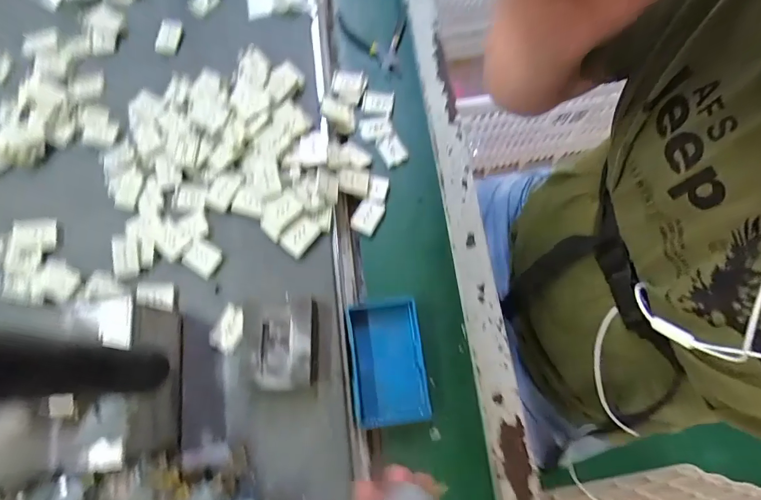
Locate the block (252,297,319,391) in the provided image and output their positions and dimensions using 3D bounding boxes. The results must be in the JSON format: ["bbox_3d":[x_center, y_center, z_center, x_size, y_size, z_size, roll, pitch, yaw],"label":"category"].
[{"bbox_3d":[-0.091,0.090,0.386,0.064,0.039,0.080,-3,72,1],"label":"block"}]

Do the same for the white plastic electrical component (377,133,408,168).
[{"bbox_3d":[0.013,-0.121,0.484,0.028,0.006,0.041,-25,73,-5],"label":"white plastic electrical component"}]

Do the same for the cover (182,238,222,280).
[{"bbox_3d":[-0.185,0.008,0.416,0.034,0.010,0.031,31,76,11],"label":"cover"}]

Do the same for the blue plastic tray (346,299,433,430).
[{"bbox_3d":[0.007,0.111,0.403,0.072,0.020,0.116,-8,72,0],"label":"blue plastic tray"}]

